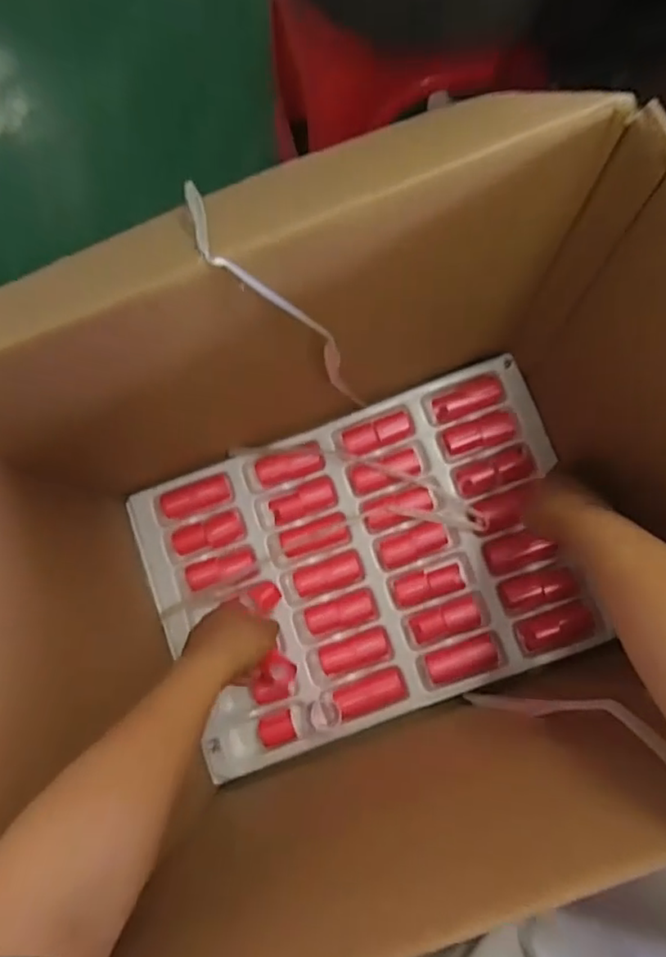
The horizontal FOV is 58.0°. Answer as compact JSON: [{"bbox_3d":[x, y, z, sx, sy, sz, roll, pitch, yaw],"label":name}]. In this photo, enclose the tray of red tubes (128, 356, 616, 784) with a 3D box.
[{"bbox_3d":[0.037,0.089,0.643,0.436,0.065,0.314,-22,83,7],"label":"tray of red tubes"}]

